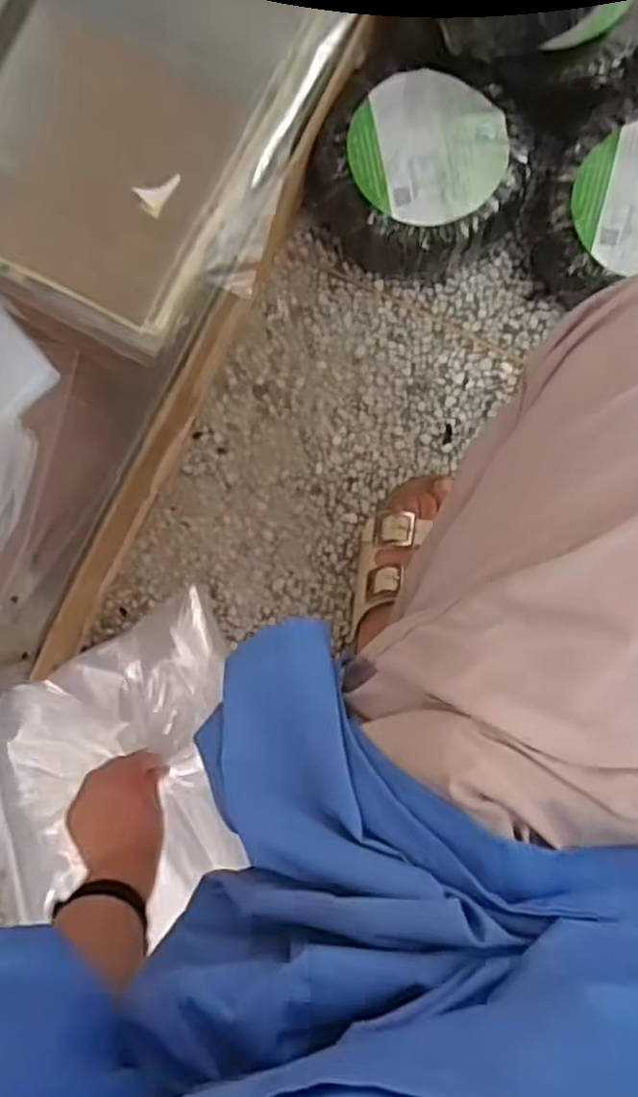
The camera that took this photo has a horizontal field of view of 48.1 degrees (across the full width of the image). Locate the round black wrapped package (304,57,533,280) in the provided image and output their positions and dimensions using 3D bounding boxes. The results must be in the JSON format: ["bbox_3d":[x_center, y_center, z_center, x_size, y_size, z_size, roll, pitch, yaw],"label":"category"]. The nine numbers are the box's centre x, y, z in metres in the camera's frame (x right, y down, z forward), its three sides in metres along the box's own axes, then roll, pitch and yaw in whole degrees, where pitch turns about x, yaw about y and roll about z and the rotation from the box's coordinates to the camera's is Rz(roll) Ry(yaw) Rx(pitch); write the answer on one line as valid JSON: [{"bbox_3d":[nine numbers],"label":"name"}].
[{"bbox_3d":[0.107,-0.377,0.724,0.203,0.090,0.186,0,87,3],"label":"round black wrapped package"}]

